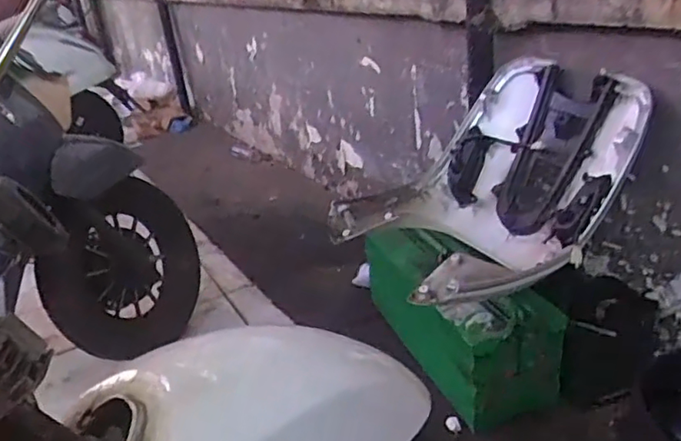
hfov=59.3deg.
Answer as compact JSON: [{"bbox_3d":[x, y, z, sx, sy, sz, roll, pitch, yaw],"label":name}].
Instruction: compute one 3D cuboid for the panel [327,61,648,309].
[{"bbox_3d":[0.283,-0.065,1.199,0.510,0.335,0.422,-21,28,-27],"label":"panel"}]

